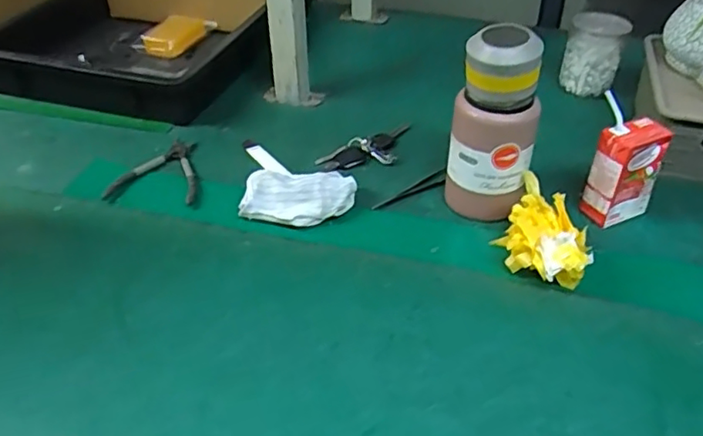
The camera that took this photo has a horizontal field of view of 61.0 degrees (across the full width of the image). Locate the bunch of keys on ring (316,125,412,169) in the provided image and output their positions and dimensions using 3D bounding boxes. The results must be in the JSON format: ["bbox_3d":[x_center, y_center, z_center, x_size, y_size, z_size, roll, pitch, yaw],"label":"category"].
[{"bbox_3d":[0.027,-0.089,0.785,0.140,0.011,0.057,-19,43,-23],"label":"bunch of keys on ring"}]

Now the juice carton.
[{"bbox_3d":[0.300,-0.049,0.659,0.070,0.108,0.039,-17,42,-20],"label":"juice carton"}]

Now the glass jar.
[{"bbox_3d":[0.365,-0.244,0.905,0.078,0.113,0.078,0,39,0],"label":"glass jar"}]

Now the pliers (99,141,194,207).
[{"bbox_3d":[-0.231,-0.061,0.741,0.110,0.009,0.134,4,39,5],"label":"pliers"}]

